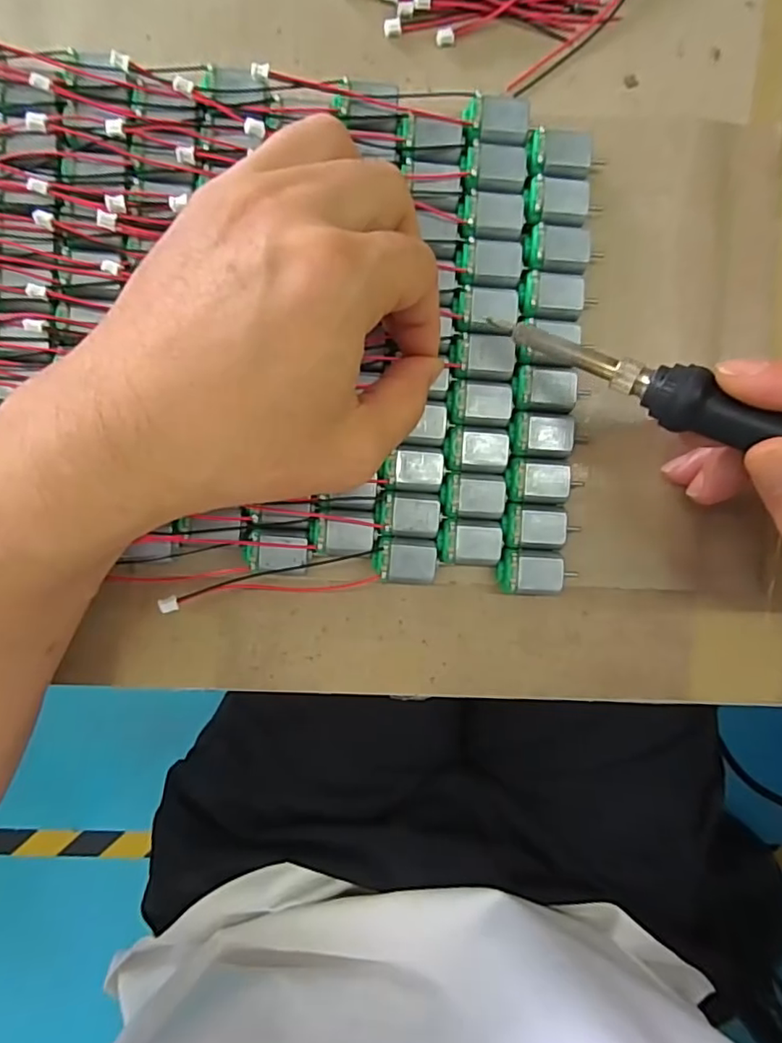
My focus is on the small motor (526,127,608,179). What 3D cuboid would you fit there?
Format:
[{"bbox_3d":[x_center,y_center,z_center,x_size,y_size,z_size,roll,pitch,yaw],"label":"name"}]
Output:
[{"bbox_3d":[0.071,-0.152,0.244,0.030,0.016,0.019,3,93,-4],"label":"small motor"}]

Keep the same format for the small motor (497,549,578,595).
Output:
[{"bbox_3d":[0.061,0.021,0.249,0.030,0.015,0.019,3,93,-4],"label":"small motor"}]

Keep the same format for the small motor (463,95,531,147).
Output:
[{"bbox_3d":[0.043,-0.165,0.243,0.026,0.016,0.019,3,93,-4],"label":"small motor"}]

